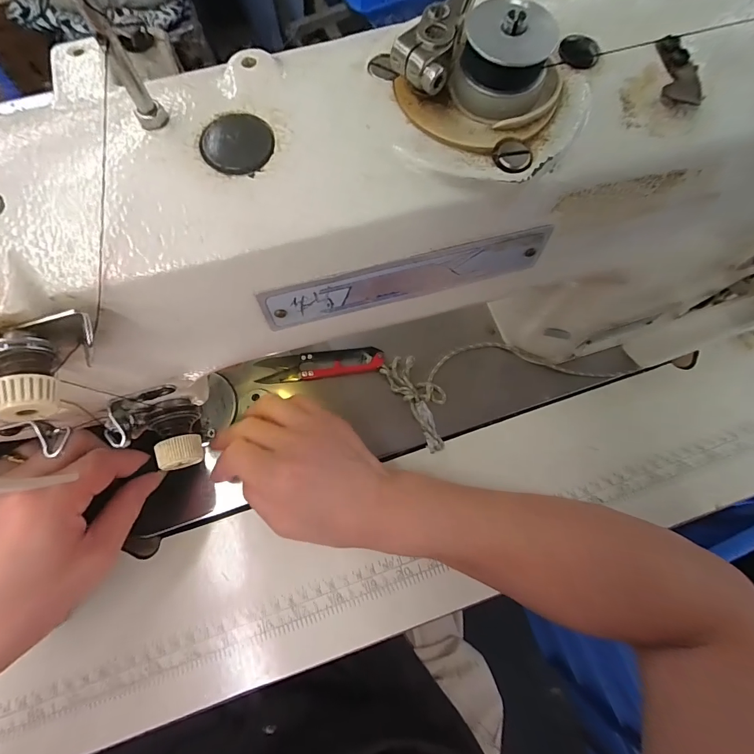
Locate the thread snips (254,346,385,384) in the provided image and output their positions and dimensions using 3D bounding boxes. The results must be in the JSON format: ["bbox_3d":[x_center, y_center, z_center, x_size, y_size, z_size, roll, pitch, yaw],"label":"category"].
[{"bbox_3d":[-0.047,-0.011,0.329,0.103,0.009,0.022,-6,74,-2],"label":"thread snips"}]

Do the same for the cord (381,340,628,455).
[{"bbox_3d":[0.103,-0.001,0.325,0.181,0.020,0.076,-18,74,-5],"label":"cord"}]

